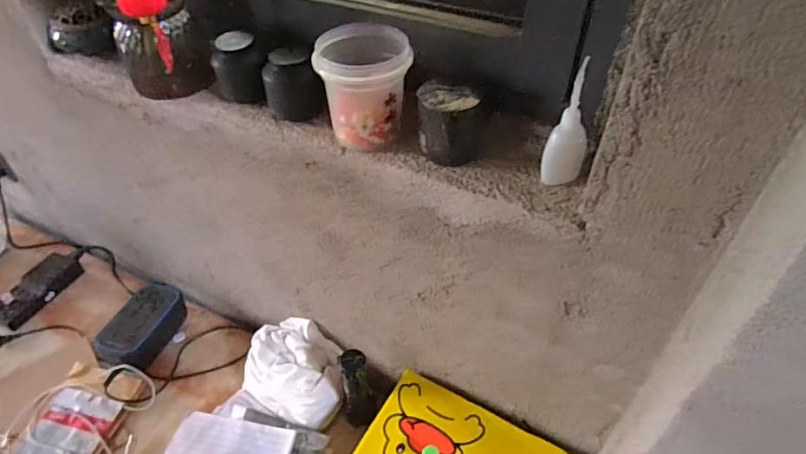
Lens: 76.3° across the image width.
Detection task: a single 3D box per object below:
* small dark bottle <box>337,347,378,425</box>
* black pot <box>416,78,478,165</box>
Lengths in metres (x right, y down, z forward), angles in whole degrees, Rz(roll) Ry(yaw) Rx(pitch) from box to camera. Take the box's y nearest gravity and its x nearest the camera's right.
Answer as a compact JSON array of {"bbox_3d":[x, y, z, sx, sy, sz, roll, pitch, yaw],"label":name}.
[{"bbox_3d":[-0.070,0.249,0.779,0.047,0.151,0.046,-14,45,-11],"label":"small dark bottle"},{"bbox_3d":[0.044,-0.104,0.515,0.054,0.069,0.056,-2,44,1],"label":"black pot"}]

